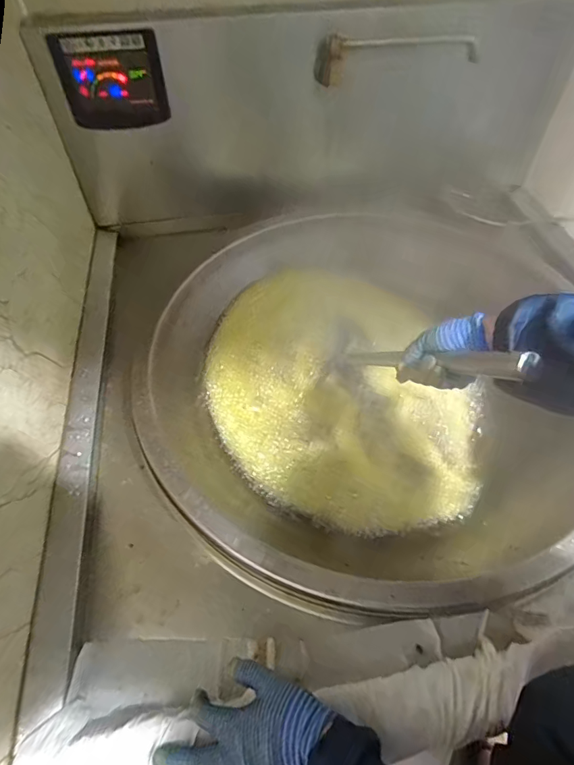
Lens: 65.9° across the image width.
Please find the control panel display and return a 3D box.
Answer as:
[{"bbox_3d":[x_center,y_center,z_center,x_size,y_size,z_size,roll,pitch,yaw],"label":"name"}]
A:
[{"bbox_3d":[-0.313,-0.546,0.804,0.173,0.144,0.034,-17,55,-11],"label":"control panel display"}]

